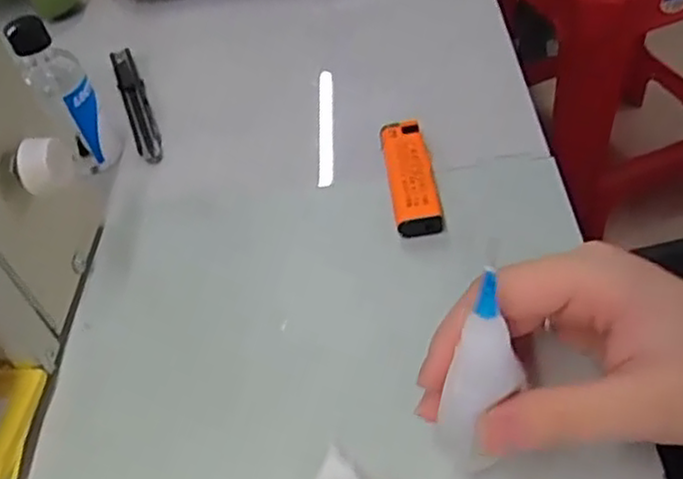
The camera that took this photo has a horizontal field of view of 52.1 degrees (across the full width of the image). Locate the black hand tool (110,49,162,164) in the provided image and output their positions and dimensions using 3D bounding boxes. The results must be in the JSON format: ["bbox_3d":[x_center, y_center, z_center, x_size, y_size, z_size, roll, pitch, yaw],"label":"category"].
[{"bbox_3d":[-0.137,-0.092,0.468,0.017,0.009,0.128,-16,48,-12],"label":"black hand tool"}]

